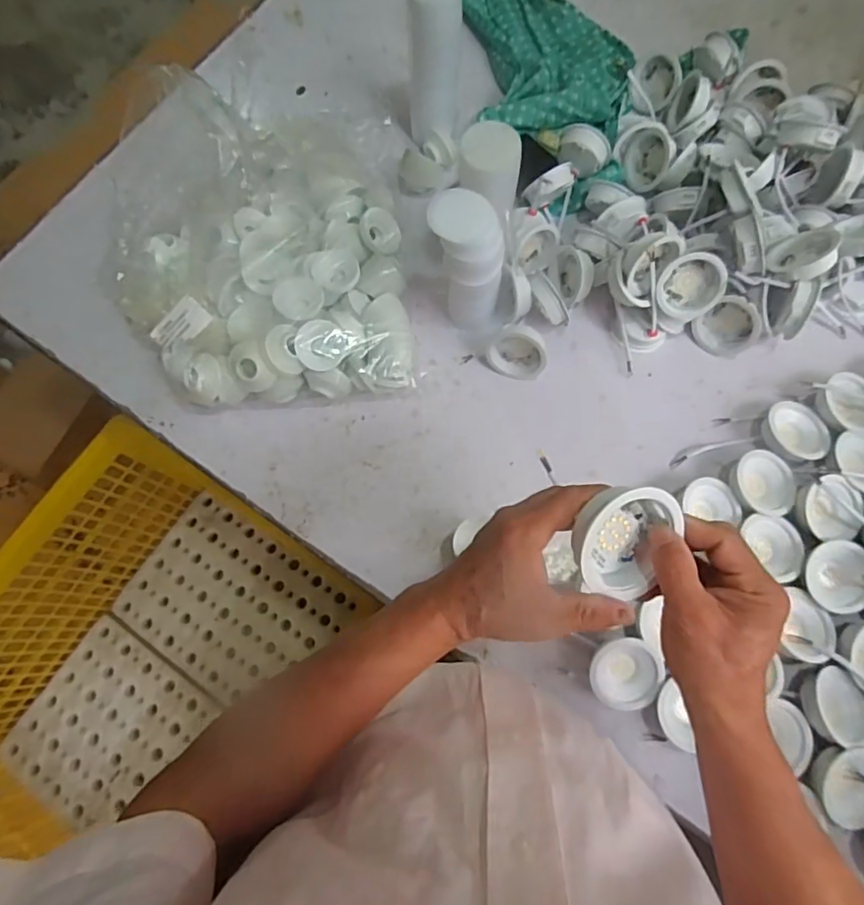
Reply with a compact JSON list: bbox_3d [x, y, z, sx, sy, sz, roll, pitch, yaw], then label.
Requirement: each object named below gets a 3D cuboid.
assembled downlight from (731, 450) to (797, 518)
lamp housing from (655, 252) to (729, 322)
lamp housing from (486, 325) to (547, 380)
[{"bbox_3d":[0.363,0.035,0.611,0.071,0.033,0.070,0,74,-1],"label":"assembled downlight"},{"bbox_3d":[0.294,-0.189,0.628,0.071,0.032,0.071,-33,114,28],"label":"lamp housing"},{"bbox_3d":[0.102,-0.121,0.664,0.069,0.063,0.024,23,55,6],"label":"lamp housing"}]

